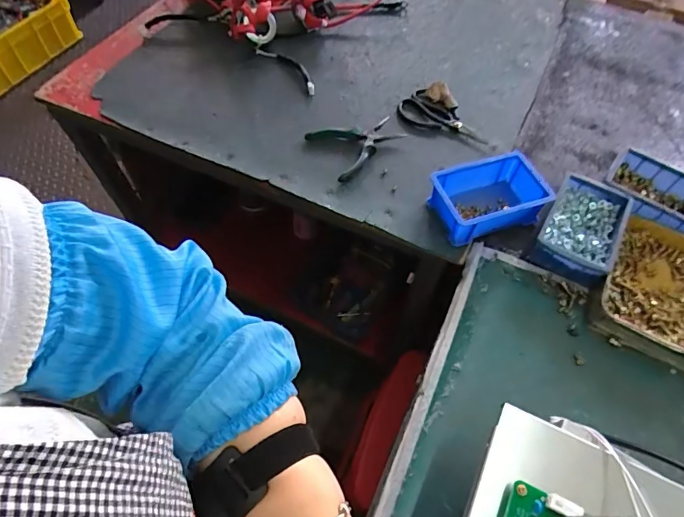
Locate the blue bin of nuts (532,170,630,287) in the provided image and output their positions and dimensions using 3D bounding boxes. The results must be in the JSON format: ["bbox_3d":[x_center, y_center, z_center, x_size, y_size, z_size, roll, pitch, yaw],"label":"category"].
[{"bbox_3d":[0.329,-0.042,0.605,0.095,0.052,0.149,31,61,15],"label":"blue bin of nuts"}]

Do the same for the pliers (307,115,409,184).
[{"bbox_3d":[0.030,-0.191,0.706,0.143,0.018,0.116,-27,63,-19],"label":"pliers"}]

